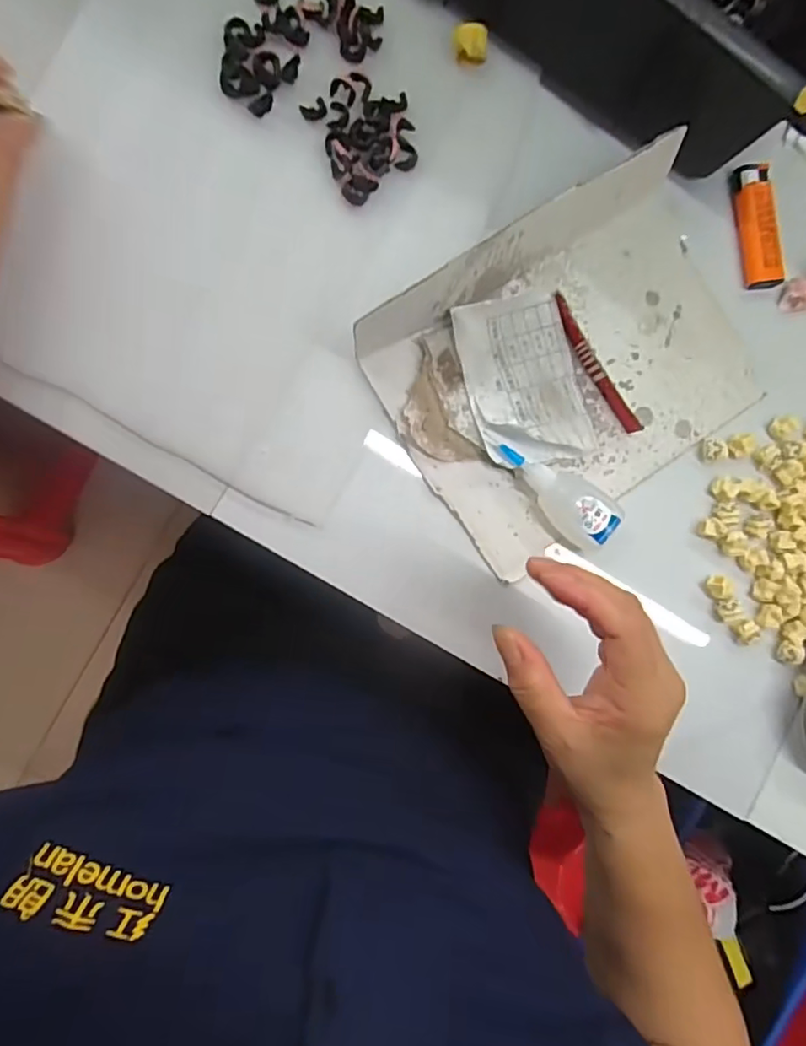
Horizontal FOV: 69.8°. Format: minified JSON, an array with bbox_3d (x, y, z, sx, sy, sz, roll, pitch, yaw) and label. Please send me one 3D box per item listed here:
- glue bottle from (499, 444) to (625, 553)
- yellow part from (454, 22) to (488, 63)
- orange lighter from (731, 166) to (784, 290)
[{"bbox_3d":[0.094,-0.018,0.357,0.084,0.019,0.038,35,85,-7],"label":"glue bottle"},{"bbox_3d":[0.043,-0.294,0.354,0.022,0.013,0.017,-1,90,-9],"label":"yellow part"},{"bbox_3d":[0.240,-0.200,0.390,0.025,0.009,0.080,-10,91,-9],"label":"orange lighter"}]

